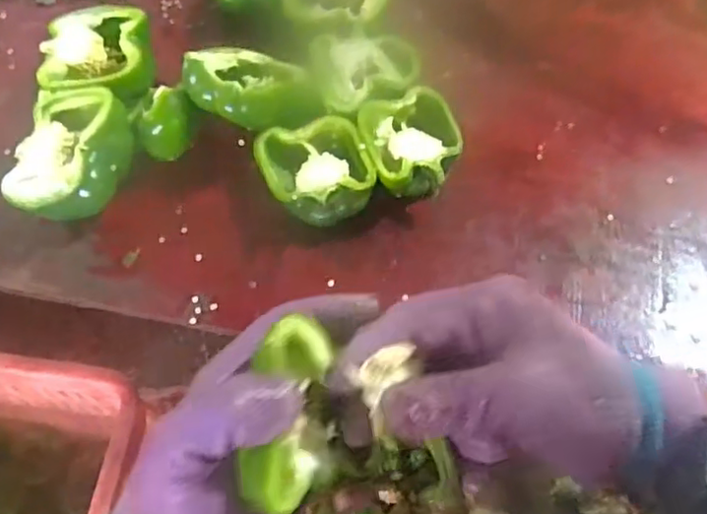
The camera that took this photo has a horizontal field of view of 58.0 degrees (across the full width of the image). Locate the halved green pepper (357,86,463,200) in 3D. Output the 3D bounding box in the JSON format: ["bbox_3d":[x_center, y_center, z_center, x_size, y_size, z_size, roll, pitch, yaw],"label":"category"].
[{"bbox_3d":[0.040,-0.075,0.444,0.067,0.040,0.089,-13,60,-3],"label":"halved green pepper"}]

